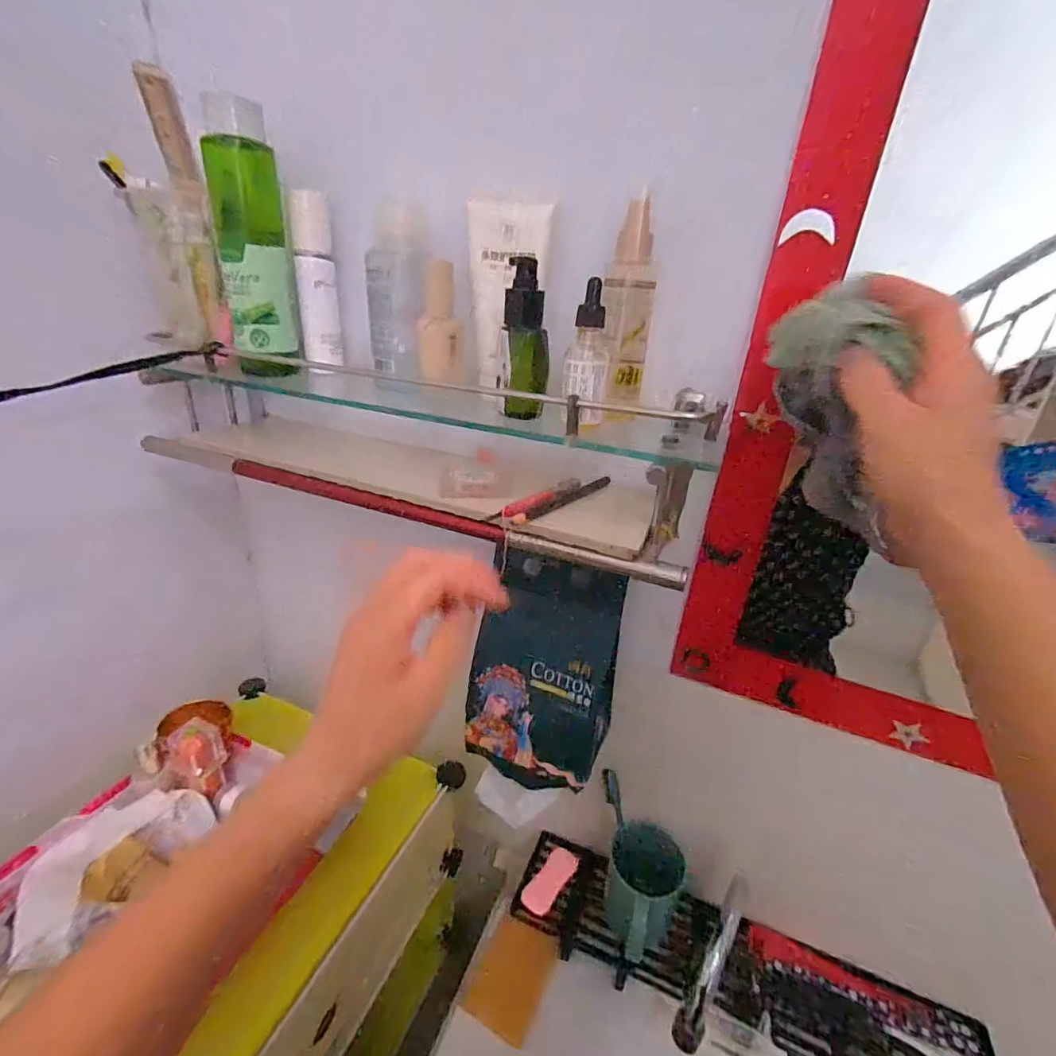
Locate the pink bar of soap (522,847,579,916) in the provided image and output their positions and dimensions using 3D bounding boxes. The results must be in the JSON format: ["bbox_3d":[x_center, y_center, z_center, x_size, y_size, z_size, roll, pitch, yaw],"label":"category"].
[{"bbox_3d":[0.029,0.436,0.628,0.032,0.015,0.088,21,30,31],"label":"pink bar of soap"}]

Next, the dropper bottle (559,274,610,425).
[{"bbox_3d":[0.046,-0.130,0.390,0.035,0.104,0.026,6,25,4],"label":"dropper bottle"}]

